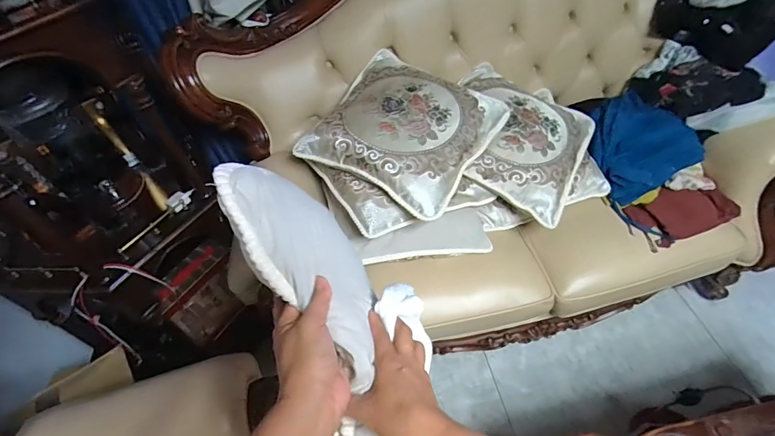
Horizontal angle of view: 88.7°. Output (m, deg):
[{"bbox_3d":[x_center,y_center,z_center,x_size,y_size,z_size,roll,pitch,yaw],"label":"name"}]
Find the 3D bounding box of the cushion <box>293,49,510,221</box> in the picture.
[{"bbox_3d":[0.043,-0.258,1.089,0.433,0.132,0.422,24,56,24],"label":"cushion"}]

